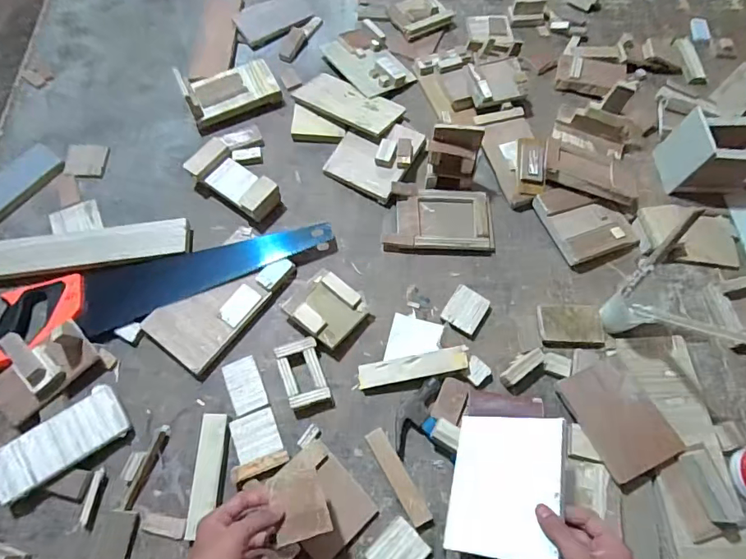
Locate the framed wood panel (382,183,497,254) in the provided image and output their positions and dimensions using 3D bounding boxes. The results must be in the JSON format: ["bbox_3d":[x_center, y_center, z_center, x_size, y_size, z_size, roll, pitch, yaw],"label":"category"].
[{"bbox_3d":[0.111,-0.102,0.777,0.179,0.027,0.115,1,67,-1],"label":"framed wood panel"}]

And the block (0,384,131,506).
[{"bbox_3d":[-0.419,0.220,0.622,0.162,0.028,0.079,-36,72,-16],"label":"block"}]

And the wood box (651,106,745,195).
[{"bbox_3d":[0.598,-0.219,0.792,0.158,0.109,0.109,-3,67,-3],"label":"wood box"}]

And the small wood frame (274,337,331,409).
[{"bbox_3d":[-0.101,0.135,0.667,0.058,0.025,0.092,-17,68,-9],"label":"small wood frame"}]

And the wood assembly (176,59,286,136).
[{"bbox_3d":[-0.263,-0.354,0.849,0.170,0.066,0.094,-25,70,-12],"label":"wood assembly"}]

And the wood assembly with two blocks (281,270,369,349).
[{"bbox_3d":[-0.069,0.044,0.700,0.103,0.037,0.101,38,71,14],"label":"wood assembly with two blocks"}]

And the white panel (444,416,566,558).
[{"bbox_3d":[0.156,0.240,0.545,0.130,0.007,0.158,-10,48,36],"label":"white panel"}]

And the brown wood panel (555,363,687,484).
[{"bbox_3d":[0.334,0.187,0.627,0.098,0.007,0.143,-29,71,3],"label":"brown wood panel"}]

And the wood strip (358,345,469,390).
[{"bbox_3d":[0.058,0.127,0.666,0.158,0.011,0.034,-11,78,3],"label":"wood strip"}]

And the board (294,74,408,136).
[{"bbox_3d":[-0.048,-0.324,0.851,0.194,0.012,0.096,28,60,17],"label":"board"}]

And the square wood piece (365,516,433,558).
[{"bbox_3d":[0.033,0.348,0.587,0.066,0.019,0.058,-41,74,-17],"label":"square wood piece"}]

